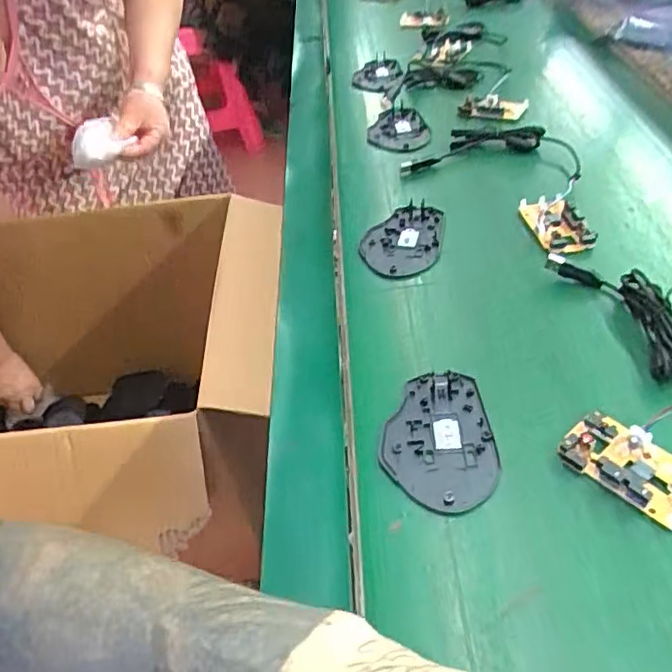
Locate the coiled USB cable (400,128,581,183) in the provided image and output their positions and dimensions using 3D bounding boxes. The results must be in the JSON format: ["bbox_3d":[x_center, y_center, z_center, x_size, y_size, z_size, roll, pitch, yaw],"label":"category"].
[{"bbox_3d":[0.172,-0.202,0.683,0.181,0.018,0.097,9,44,17],"label":"coiled USB cable"}]

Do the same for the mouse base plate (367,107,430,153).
[{"bbox_3d":[0.076,-0.250,0.756,0.072,0.008,0.115,1,43,8],"label":"mouse base plate"}]

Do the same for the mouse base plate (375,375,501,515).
[{"bbox_3d":[0.067,0.067,0.409,0.072,0.005,0.107,-1,42,6],"label":"mouse base plate"}]

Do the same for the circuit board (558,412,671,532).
[{"bbox_3d":[0.179,0.078,0.376,0.046,0.012,0.077,-36,50,-29],"label":"circuit board"}]

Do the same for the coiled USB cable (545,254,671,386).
[{"bbox_3d":[0.233,-0.002,0.449,0.046,0.020,0.216,-15,43,-9],"label":"coiled USB cable"}]

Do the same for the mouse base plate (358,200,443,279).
[{"bbox_3d":[0.062,-0.090,0.580,0.070,0.009,0.104,7,44,14],"label":"mouse base plate"}]

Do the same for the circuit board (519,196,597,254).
[{"bbox_3d":[0.201,-0.105,0.571,0.044,0.012,0.082,-11,42,-5],"label":"circuit board"}]

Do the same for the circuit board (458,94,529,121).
[{"bbox_3d":[0.195,-0.285,0.774,0.078,0.013,0.047,15,46,22],"label":"circuit board"}]

